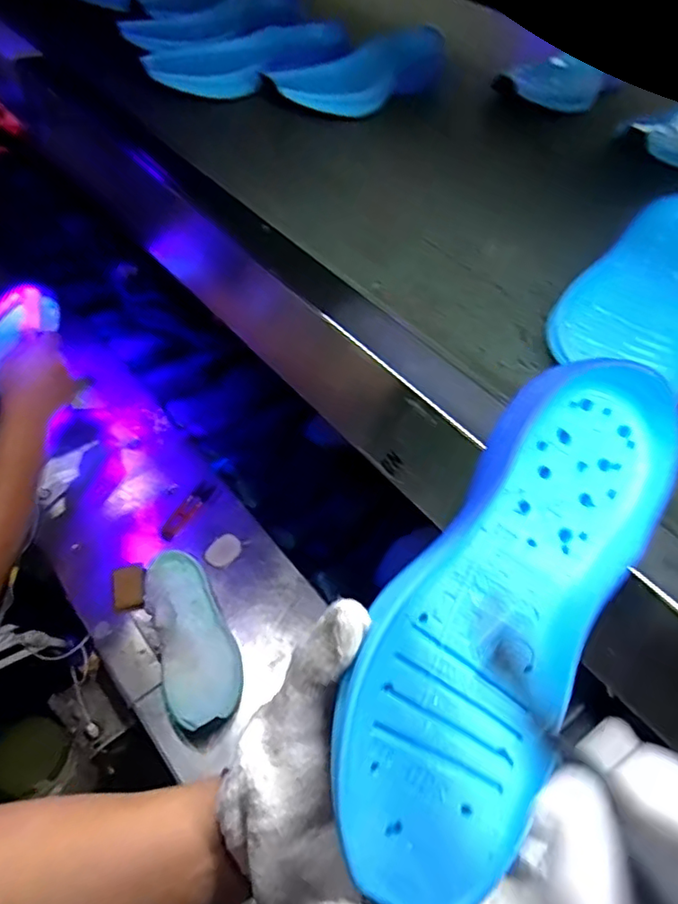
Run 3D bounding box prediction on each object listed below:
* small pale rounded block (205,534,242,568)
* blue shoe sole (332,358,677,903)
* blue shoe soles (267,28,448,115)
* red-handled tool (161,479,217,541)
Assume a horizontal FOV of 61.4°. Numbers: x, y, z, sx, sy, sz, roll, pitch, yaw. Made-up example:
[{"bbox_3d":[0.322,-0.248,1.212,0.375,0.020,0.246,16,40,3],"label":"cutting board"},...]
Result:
[{"bbox_3d":[-0.146,0.126,0.727,0.033,0.008,0.047,34,58,16],"label":"small pale rounded block"},{"bbox_3d":[0.075,0.064,0.252,0.085,0.030,0.244,28,76,16],"label":"blue shoe sole"},{"bbox_3d":[0.030,-0.414,0.628,0.228,0.047,0.069,-32,63,-27],"label":"blue shoe soles"},{"bbox_3d":[-0.202,0.077,0.763,0.024,0.005,0.097,28,56,12],"label":"red-handled tool"}]

